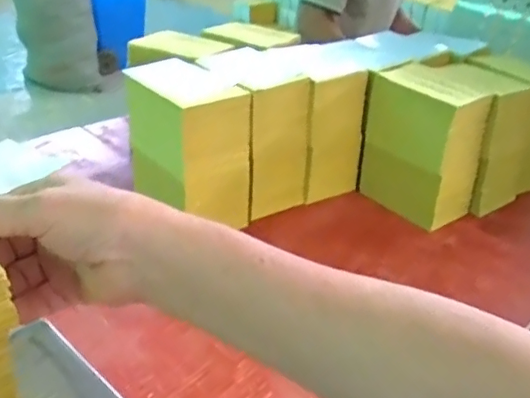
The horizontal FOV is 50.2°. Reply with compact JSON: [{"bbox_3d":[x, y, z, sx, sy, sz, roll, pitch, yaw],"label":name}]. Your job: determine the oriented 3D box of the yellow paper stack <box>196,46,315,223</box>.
[{"bbox_3d":[-0.023,-0.118,0.967,0.140,0.223,0.181,-12,36,-29],"label":"yellow paper stack"}]

